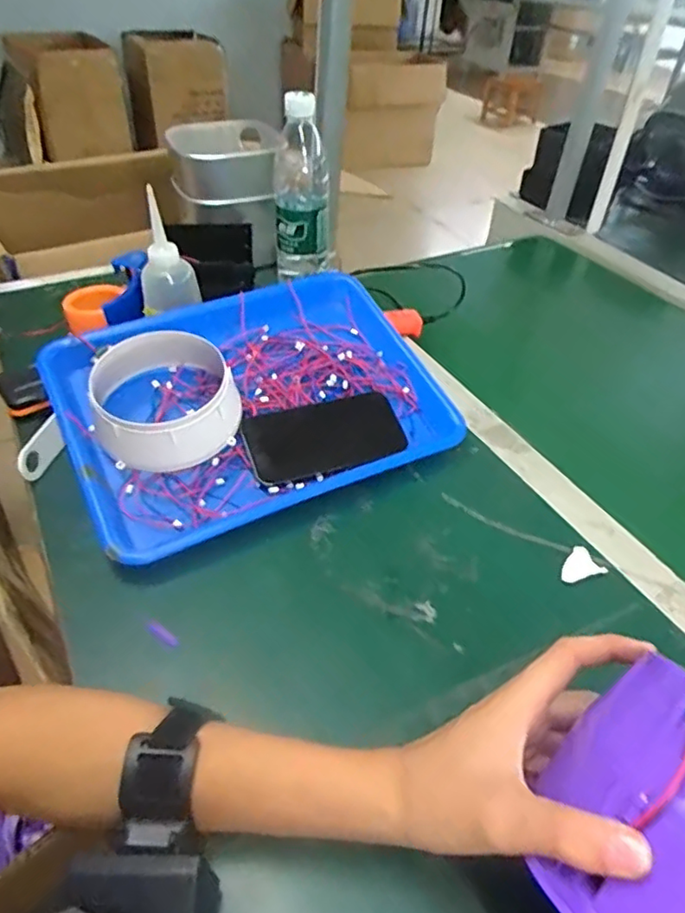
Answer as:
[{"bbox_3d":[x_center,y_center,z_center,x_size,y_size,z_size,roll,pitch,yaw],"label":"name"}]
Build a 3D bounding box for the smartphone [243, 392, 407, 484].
[{"bbox_3d":[-0.016,-0.018,0.543,0.137,0.015,0.079,-19,58,-12],"label":"smartphone"}]

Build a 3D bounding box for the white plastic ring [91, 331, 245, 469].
[{"bbox_3d":[-0.154,-0.053,0.526,0.118,0.063,0.126,2,43,-2],"label":"white plastic ring"}]

